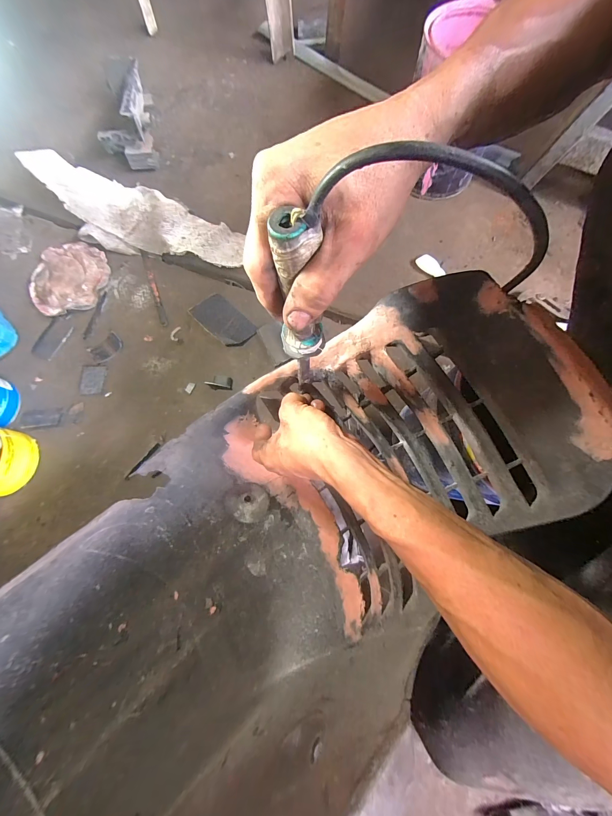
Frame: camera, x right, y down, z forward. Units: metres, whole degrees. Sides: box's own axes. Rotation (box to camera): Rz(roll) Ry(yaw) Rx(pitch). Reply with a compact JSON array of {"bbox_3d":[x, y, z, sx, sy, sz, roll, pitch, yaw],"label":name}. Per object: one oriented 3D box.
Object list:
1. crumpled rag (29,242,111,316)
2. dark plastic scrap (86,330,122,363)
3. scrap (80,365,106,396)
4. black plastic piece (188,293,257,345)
[{"bbox_3d":[-0.459,-0.254,0.595,0.143,0.018,0.150,-19,75,-3],"label":"crumpled rag"},{"bbox_3d":[-0.360,-0.108,0.552,0.057,0.009,0.041,-42,77,-9],"label":"dark plastic scrap"},{"bbox_3d":[-0.373,-0.049,0.537,0.039,0.011,0.053,-4,74,1],"label":"scrap"},{"bbox_3d":[-0.150,-0.156,0.555,0.065,0.018,0.117,-43,77,-9],"label":"black plastic piece"}]

